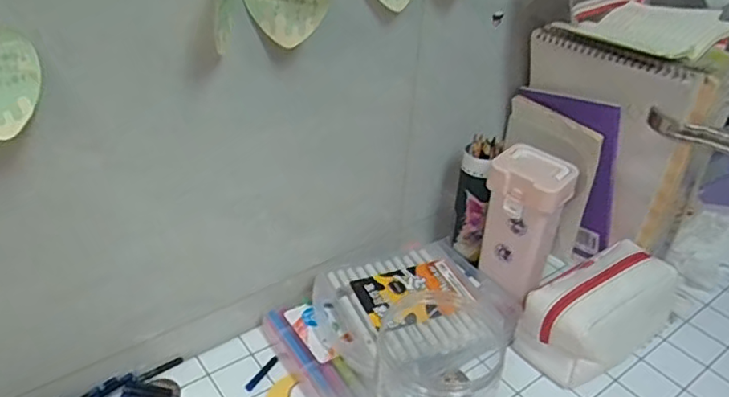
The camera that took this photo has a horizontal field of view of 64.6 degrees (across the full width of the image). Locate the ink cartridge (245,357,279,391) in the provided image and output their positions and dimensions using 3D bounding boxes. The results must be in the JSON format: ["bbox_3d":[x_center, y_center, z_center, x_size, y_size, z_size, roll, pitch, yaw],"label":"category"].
[{"bbox_3d":[-0.103,0.175,0.579,0.008,0.004,0.046,22,37,23],"label":"ink cartridge"}]

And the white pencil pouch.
[{"bbox_3d":[0.265,0.116,0.631,0.198,0.088,0.090,-21,42,-33],"label":"white pencil pouch"}]

